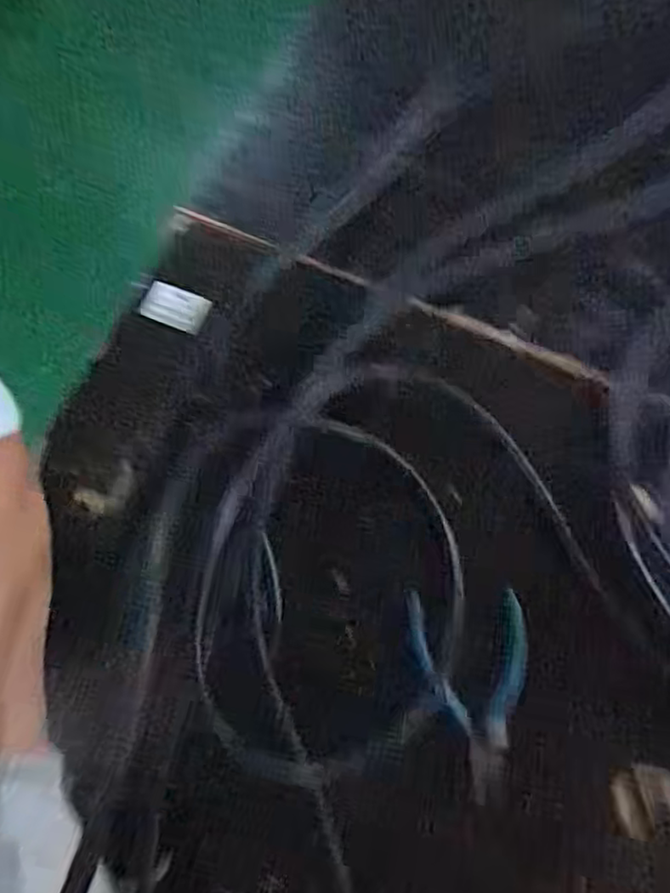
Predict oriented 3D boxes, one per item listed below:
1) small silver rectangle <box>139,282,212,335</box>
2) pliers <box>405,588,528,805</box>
[{"bbox_3d":[-0.123,-0.107,0.512,0.051,0.004,0.029,21,87,6],"label":"small silver rectangle"},{"bbox_3d":[0.092,0.147,0.413,0.068,0.011,0.122,-12,73,-2],"label":"pliers"}]

